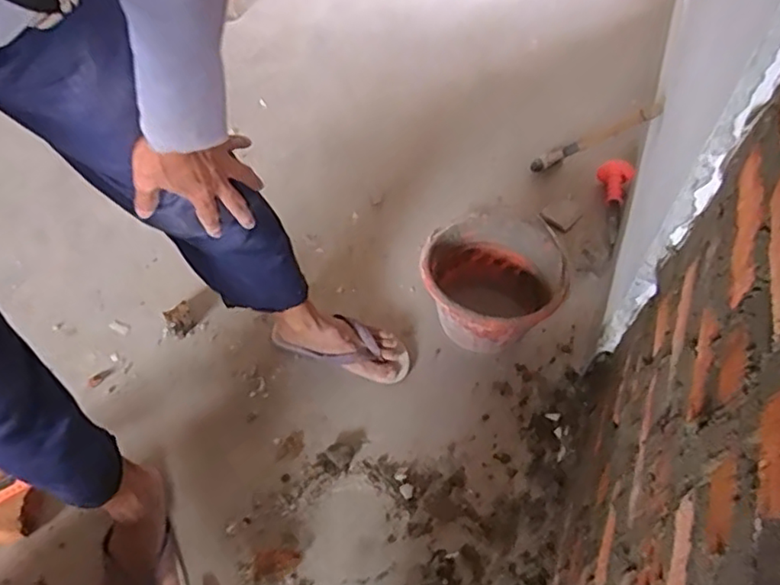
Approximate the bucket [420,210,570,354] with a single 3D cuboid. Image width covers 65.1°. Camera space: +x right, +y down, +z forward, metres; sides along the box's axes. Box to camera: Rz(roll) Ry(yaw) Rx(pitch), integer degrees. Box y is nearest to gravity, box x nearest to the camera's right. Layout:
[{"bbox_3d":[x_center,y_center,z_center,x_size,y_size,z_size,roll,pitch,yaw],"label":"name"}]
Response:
[{"bbox_3d":[0.179,-0.009,1.117,0.237,0.169,0.234,0,50,0],"label":"bucket"}]

